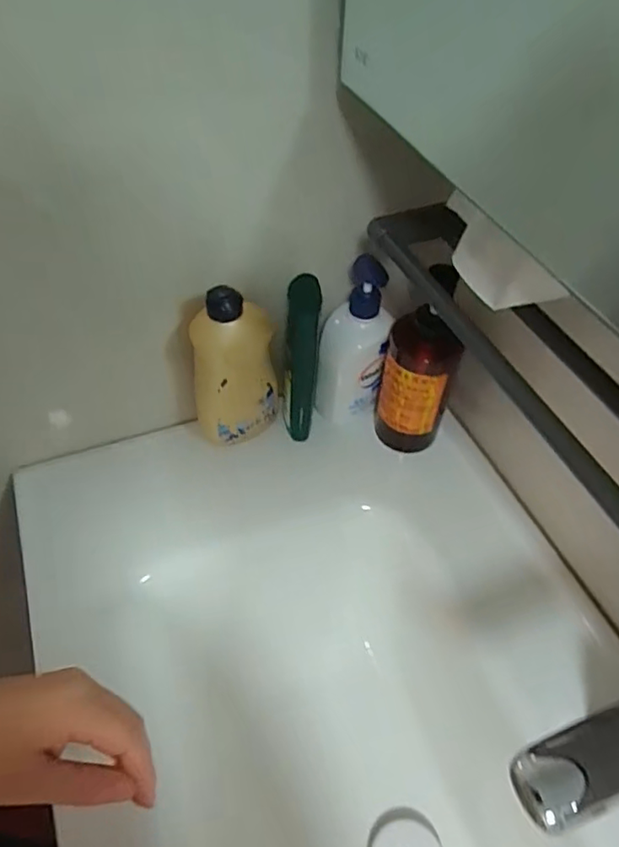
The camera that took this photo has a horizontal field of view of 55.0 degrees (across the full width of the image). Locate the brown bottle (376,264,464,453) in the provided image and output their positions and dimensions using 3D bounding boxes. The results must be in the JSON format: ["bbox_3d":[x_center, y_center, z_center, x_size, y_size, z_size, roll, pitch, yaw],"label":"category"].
[{"bbox_3d":[0.110,-0.055,0.598,0.069,0.212,0.059,14,51,10],"label":"brown bottle"}]

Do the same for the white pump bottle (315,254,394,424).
[{"bbox_3d":[0.042,-0.076,0.625,0.071,0.185,0.058,-10,51,-10],"label":"white pump bottle"}]

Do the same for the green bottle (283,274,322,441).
[{"bbox_3d":[-0.009,-0.060,0.612,0.030,0.187,0.051,8,50,4],"label":"green bottle"}]

